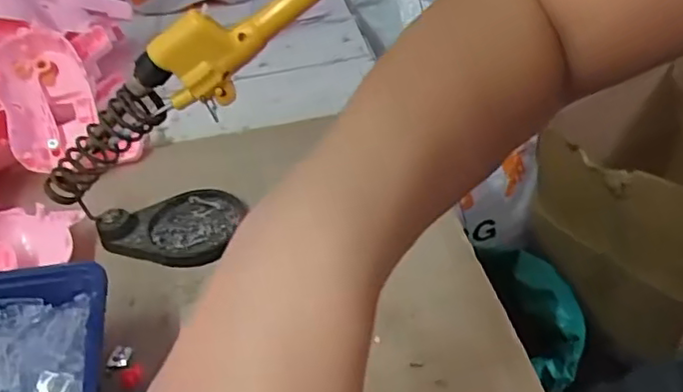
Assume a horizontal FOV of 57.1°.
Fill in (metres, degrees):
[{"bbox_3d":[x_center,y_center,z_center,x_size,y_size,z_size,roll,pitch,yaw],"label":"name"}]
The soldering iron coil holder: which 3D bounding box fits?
[{"bbox_3d":[-0.124,-0.016,0.396,0.110,0.101,0.067,-2,37,5],"label":"soldering iron coil holder"}]

